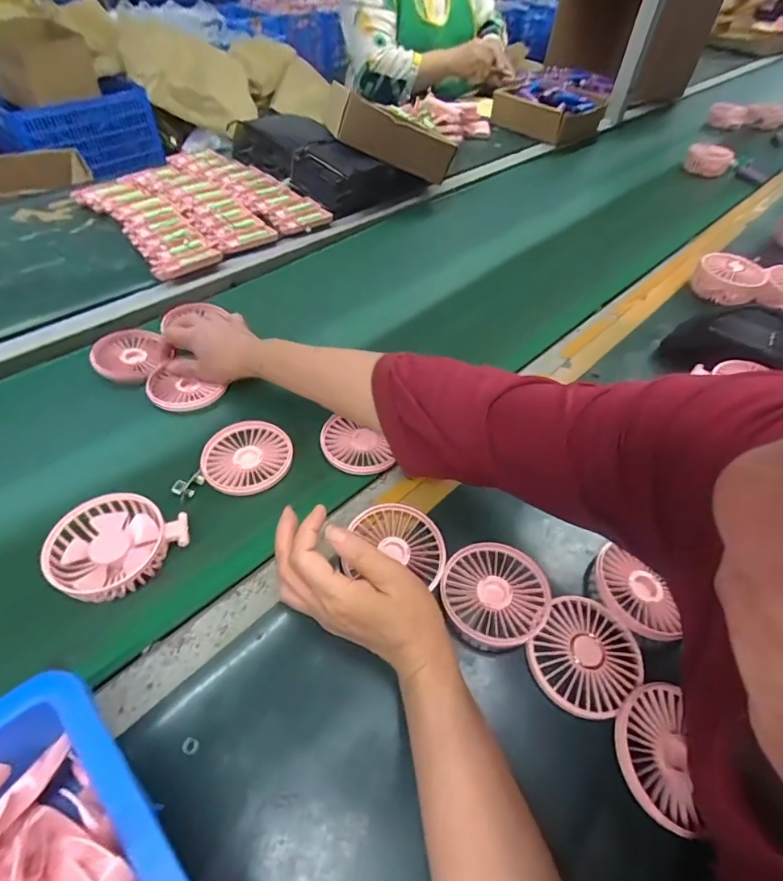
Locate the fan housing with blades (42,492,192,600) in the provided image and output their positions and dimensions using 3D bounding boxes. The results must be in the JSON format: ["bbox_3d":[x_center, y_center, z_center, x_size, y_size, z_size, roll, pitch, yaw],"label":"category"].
[{"bbox_3d":[-0.234,0.093,0.399,0.100,0.030,0.094,17,50,11],"label":"fan housing with blades"}]

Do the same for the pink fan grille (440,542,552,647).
[{"bbox_3d":[0.087,0.126,0.389,0.087,0.012,0.088,16,50,10],"label":"pink fan grille"}]

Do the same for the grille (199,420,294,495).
[{"bbox_3d":[-0.147,0.016,0.472,0.087,0.010,0.087,2,49,-2],"label":"grille"}]

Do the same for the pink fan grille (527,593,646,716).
[{"bbox_3d":[0.152,0.170,0.369,0.089,0.013,0.076,-29,56,-25],"label":"pink fan grille"}]

